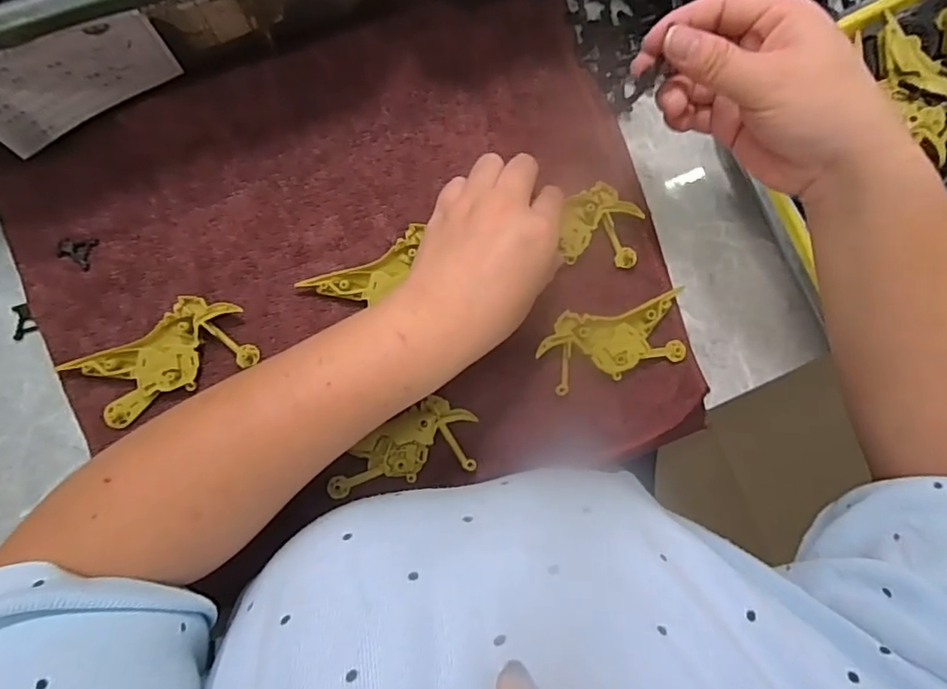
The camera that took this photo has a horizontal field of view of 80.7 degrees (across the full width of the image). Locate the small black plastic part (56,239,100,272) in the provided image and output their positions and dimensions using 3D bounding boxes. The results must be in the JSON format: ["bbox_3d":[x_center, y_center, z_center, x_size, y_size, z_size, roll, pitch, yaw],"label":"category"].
[{"bbox_3d":[-0.243,-0.057,0.340,0.021,0.004,0.020,17,88,-5],"label":"small black plastic part"}]

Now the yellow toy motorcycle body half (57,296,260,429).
[{"bbox_3d":[-0.191,0.009,0.344,0.103,0.012,0.051,-26,92,-5],"label":"yellow toy motorcycle body half"}]

